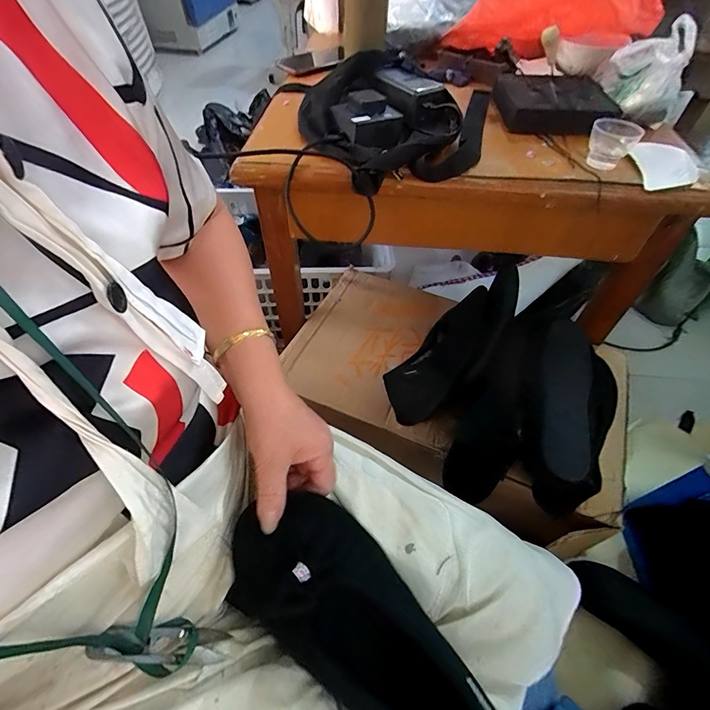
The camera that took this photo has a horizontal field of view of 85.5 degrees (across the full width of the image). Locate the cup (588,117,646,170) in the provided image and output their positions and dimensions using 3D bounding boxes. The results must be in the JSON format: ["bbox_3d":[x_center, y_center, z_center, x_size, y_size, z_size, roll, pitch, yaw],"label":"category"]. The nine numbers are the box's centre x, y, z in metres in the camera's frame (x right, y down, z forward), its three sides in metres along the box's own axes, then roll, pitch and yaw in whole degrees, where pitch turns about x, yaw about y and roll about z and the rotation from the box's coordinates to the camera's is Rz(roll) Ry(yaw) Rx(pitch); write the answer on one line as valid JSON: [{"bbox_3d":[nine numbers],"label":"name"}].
[{"bbox_3d":[0.320,-0.266,0.480,0.054,0.047,0.045,27,57,18],"label":"cup"}]

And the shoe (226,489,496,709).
[{"bbox_3d":[-0.002,0.209,0.306,0.229,0.060,0.104,36,60,19],"label":"shoe"}]

